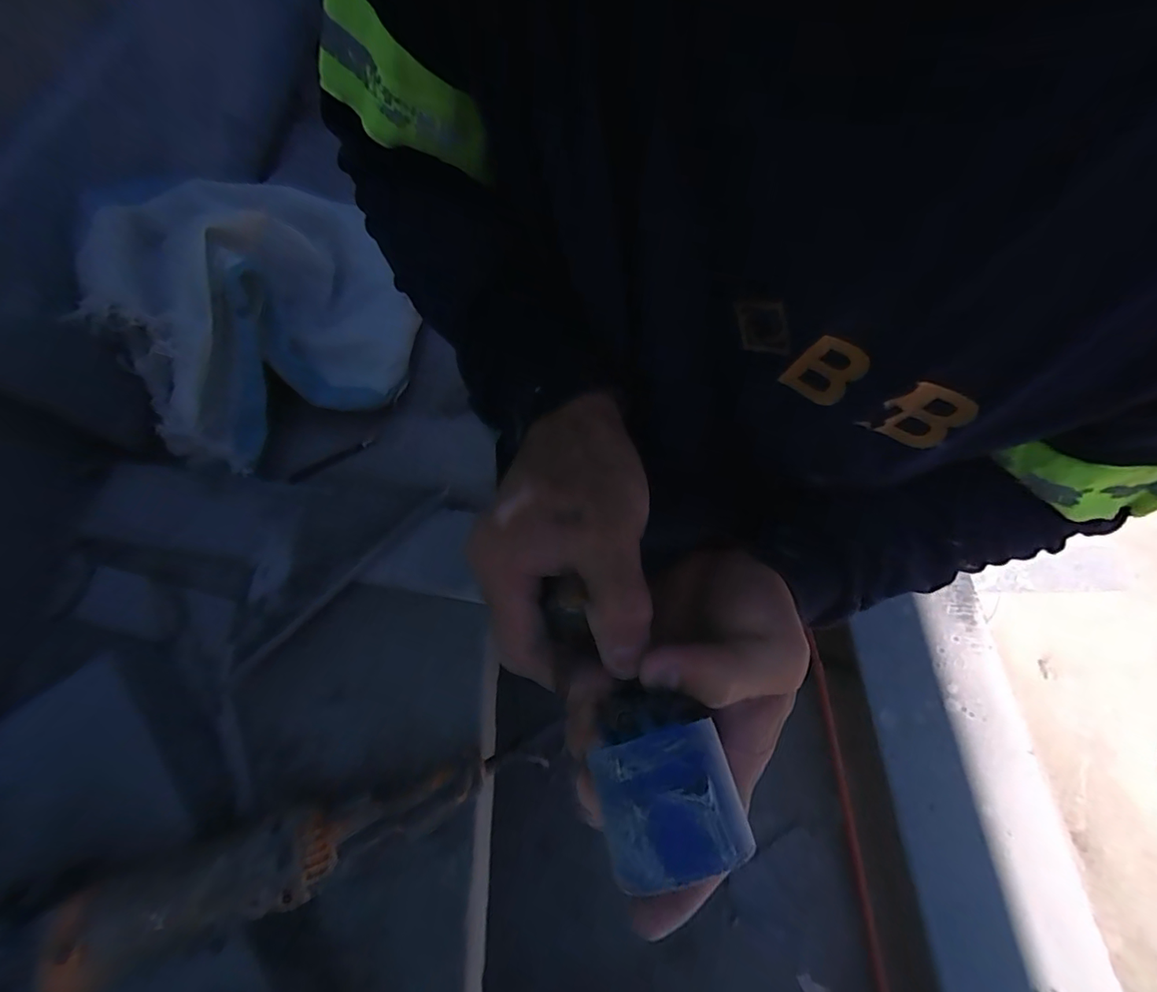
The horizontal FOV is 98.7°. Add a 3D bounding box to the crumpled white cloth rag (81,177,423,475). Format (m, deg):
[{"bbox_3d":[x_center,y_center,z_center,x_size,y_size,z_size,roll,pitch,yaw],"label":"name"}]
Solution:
[{"bbox_3d":[-0.356,-0.214,0.578,0.295,0.192,0.298,-27,68,-13],"label":"crumpled white cloth rag"}]

